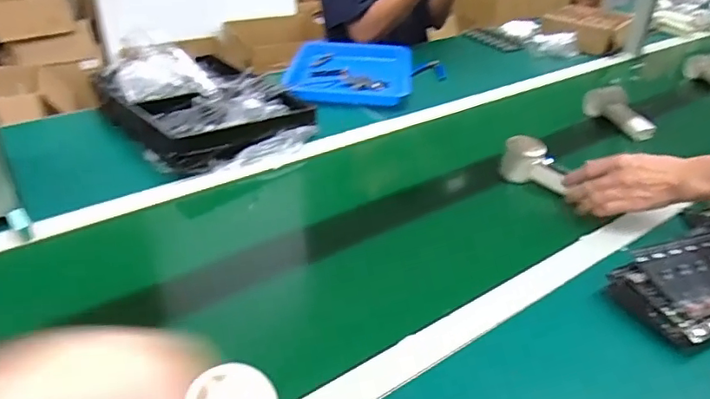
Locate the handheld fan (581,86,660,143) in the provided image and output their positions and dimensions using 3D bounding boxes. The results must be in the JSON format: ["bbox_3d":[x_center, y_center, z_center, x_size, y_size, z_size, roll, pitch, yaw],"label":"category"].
[{"bbox_3d":[0.518,-0.173,1.057,0.054,0.057,0.171,-3,34,-9],"label":"handheld fan"}]

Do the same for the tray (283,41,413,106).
[{"bbox_3d":[-0.012,-0.294,1.224,0.277,0.044,0.318,4,33,3],"label":"tray"}]

